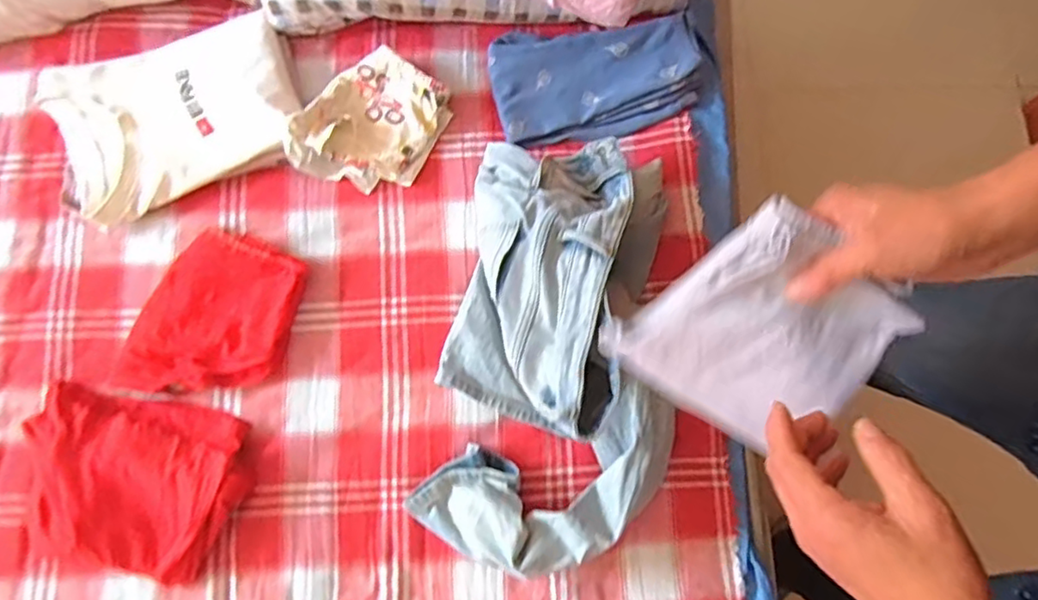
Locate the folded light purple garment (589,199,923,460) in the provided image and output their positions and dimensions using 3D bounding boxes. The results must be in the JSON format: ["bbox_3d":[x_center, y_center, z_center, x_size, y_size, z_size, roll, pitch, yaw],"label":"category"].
[{"bbox_3d":[0.169,0.029,0.465,0.152,0.195,0.031,35,42,3],"label":"folded light purple garment"}]

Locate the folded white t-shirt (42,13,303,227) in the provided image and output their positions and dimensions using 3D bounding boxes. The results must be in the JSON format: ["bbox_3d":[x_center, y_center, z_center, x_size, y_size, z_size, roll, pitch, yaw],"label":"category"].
[{"bbox_3d":[-0.427,-0.230,0.775,0.294,0.037,0.202,-19,77,-5],"label":"folded white t-shirt"}]

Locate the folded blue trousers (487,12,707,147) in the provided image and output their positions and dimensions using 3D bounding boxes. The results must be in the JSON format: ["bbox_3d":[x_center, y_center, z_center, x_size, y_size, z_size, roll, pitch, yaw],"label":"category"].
[{"bbox_3d":[0.100,-0.290,0.798,0.264,0.050,0.149,-7,76,-3],"label":"folded blue trousers"}]

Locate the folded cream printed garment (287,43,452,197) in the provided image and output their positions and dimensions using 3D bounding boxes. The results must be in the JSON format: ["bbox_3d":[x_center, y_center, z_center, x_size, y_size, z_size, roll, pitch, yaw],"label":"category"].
[{"bbox_3d":[-0.182,-0.220,0.784,0.144,0.061,0.182,29,78,6],"label":"folded cream printed garment"}]

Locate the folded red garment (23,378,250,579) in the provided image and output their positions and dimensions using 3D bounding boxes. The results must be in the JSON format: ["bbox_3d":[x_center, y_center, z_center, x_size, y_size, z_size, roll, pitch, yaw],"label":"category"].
[{"bbox_3d":[-0.429,0.201,0.689,0.242,0.035,0.185,12,76,2],"label":"folded red garment"}]

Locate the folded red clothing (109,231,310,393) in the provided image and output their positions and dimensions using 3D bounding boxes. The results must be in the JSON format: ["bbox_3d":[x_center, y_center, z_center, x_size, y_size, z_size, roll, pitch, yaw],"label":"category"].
[{"bbox_3d":[-0.358,0.022,0.735,0.157,0.032,0.203,20,77,4],"label":"folded red clothing"}]

